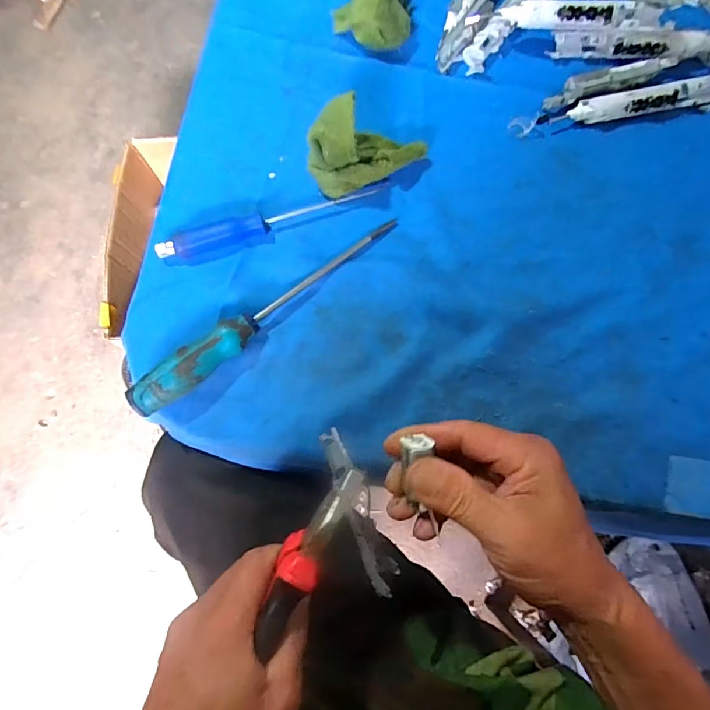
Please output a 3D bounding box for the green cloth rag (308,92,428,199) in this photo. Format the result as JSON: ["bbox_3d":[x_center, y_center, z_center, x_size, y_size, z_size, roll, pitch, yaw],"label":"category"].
[{"bbox_3d":[0.009,-0.176,0.376,0.096,0.057,0.049,-22,77,-4],"label":"green cloth rag"}]

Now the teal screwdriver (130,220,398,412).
[{"bbox_3d":[-0.067,-0.039,0.357,0.244,0.032,0.025,-40,79,-7],"label":"teal screwdriver"}]

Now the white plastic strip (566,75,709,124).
[{"bbox_3d":[0.267,-0.227,0.403,0.147,0.019,0.024,-13,77,-2],"label":"white plastic strip"}]

